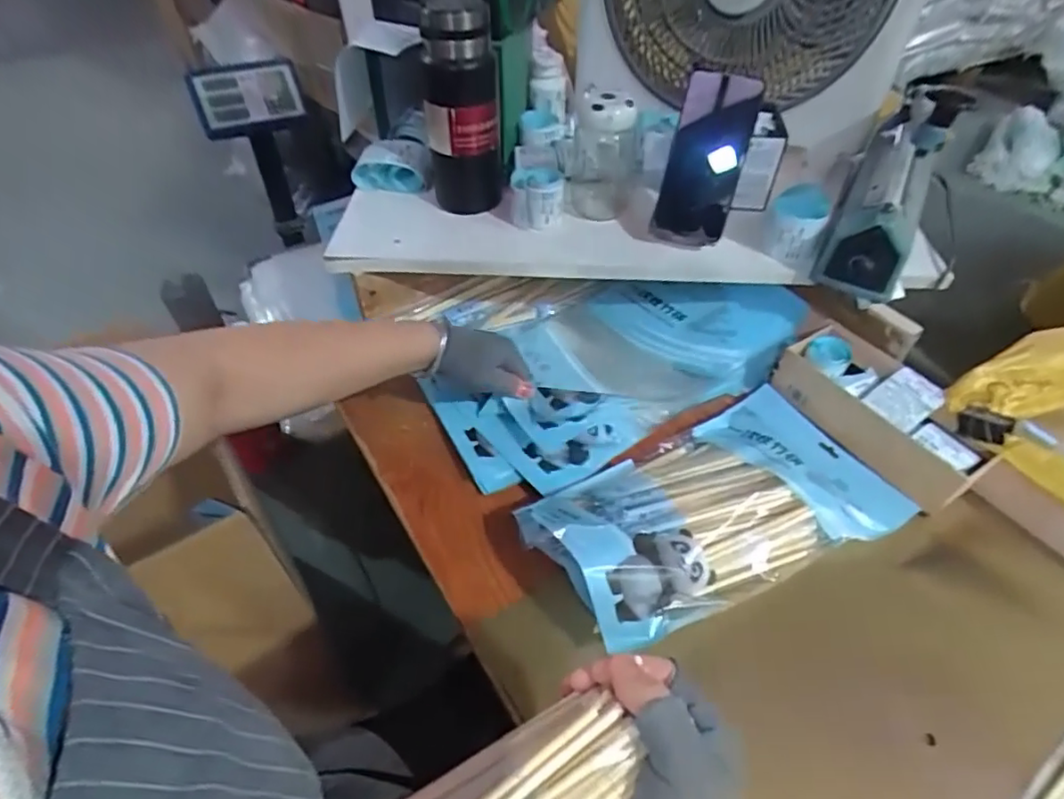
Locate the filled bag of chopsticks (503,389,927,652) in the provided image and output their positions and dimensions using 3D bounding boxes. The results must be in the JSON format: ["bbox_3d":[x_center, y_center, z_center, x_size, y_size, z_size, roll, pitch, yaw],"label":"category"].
[{"bbox_3d":[0.170,0.090,0.544,0.331,0.062,0.186,-23,52,-20],"label":"filled bag of chopsticks"}]

